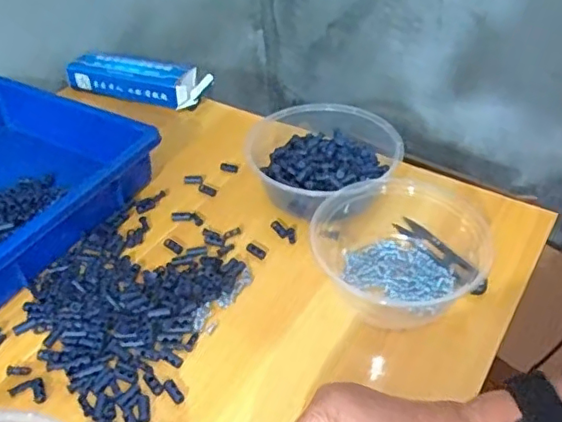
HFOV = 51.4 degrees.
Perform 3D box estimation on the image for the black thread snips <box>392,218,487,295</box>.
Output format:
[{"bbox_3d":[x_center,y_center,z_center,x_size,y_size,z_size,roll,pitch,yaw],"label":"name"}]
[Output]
[{"bbox_3d":[0.137,0.037,0.504,0.027,0.012,0.104,-20,44,-21],"label":"black thread snips"}]

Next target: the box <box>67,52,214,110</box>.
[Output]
[{"bbox_3d":[-0.174,-0.162,0.714,0.180,0.034,0.051,11,42,14],"label":"box"}]

